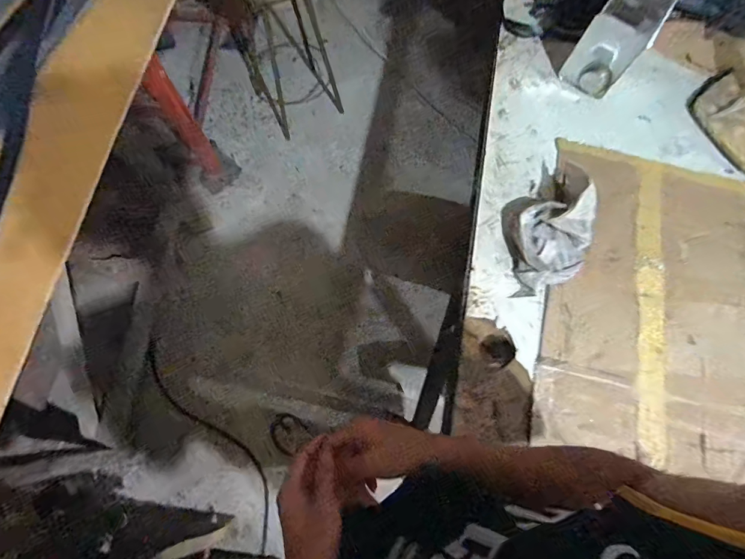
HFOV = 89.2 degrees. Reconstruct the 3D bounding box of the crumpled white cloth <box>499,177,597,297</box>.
[{"bbox_3d":[0.328,-0.078,0.677,0.146,0.072,0.184,-5,73,-3],"label":"crumpled white cloth"}]

